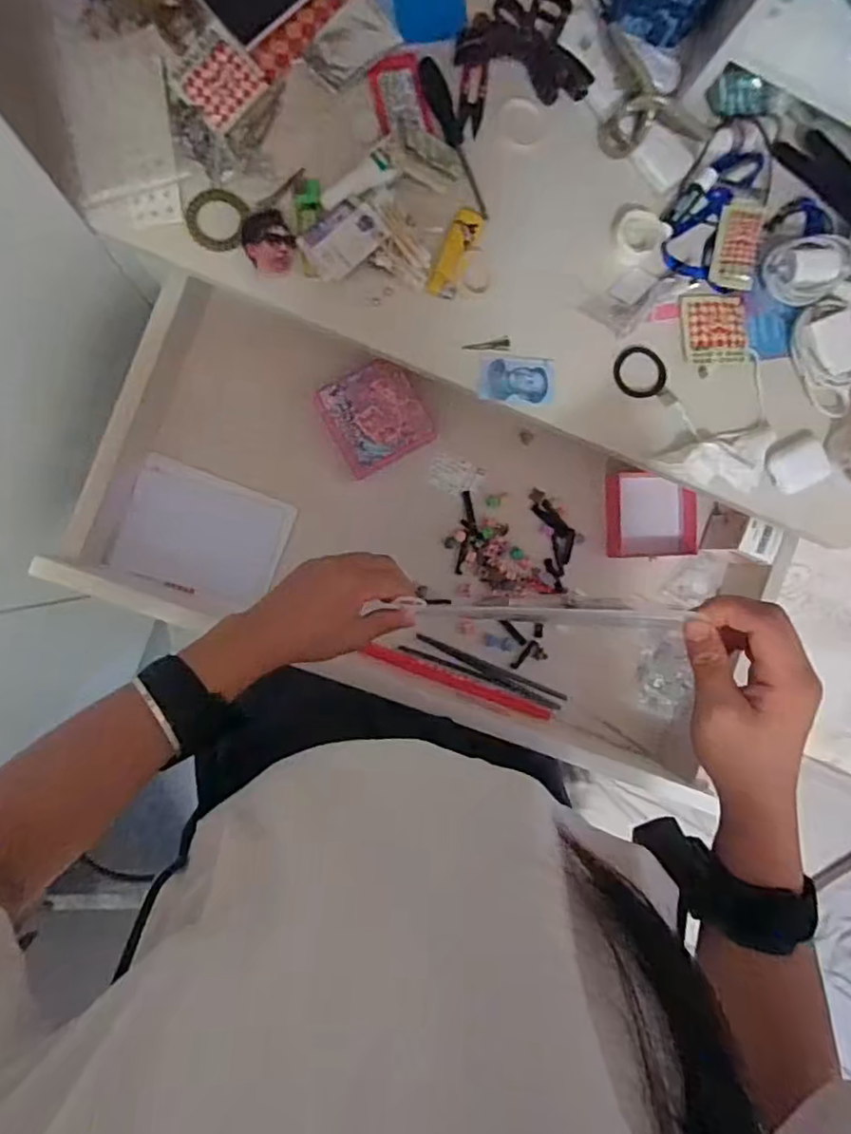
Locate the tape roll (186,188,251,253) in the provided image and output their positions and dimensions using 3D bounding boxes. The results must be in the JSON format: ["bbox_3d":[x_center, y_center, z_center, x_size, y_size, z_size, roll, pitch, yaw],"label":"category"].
[{"bbox_3d":[-0.174,-0.290,0.522,0.049,0.013,0.048,0,92,-8],"label":"tape roll"}]

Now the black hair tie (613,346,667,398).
[{"bbox_3d":[0.199,-0.179,0.575,0.045,0.010,0.049,-23,88,3],"label":"black hair tie"}]

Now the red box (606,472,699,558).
[{"bbox_3d":[0.246,-0.058,0.692,0.096,0.048,0.090,-3,92,-8],"label":"red box"}]

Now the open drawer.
[{"bbox_3d":[0.017,-0.026,0.651,0.654,0.111,0.310,21,89,-8],"label":"open drawer"}]

